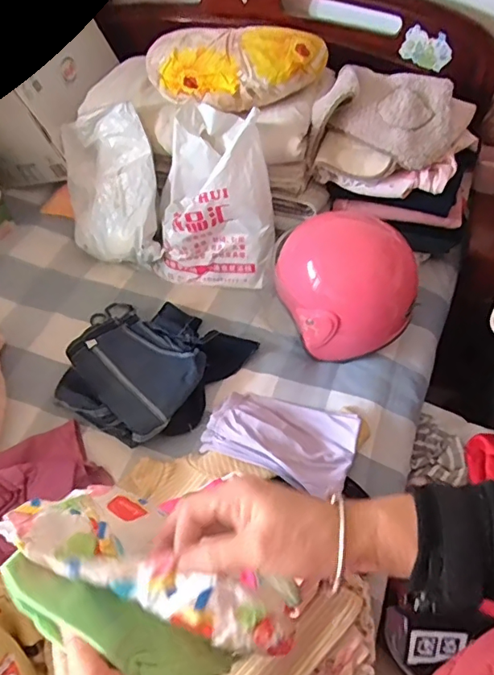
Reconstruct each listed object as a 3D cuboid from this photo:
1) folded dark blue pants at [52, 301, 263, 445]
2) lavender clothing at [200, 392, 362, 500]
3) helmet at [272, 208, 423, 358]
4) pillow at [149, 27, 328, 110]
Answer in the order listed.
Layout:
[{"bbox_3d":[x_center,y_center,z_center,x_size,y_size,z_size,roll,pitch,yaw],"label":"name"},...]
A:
[{"bbox_3d":[-0.192,0.044,0.967,0.314,0.057,0.290,26,57,20],"label":"folded dark blue pants"},{"bbox_3d":[0.055,0.171,0.859,0.240,0.070,0.168,15,54,13],"label":"lavender clothing"},{"bbox_3d":[0.173,-0.099,0.953,0.214,0.176,0.204,-1,52,1],"label":"helmet"},{"bbox_3d":[-0.036,-0.538,1.027,0.369,0.077,0.198,7,53,7],"label":"pillow"}]

